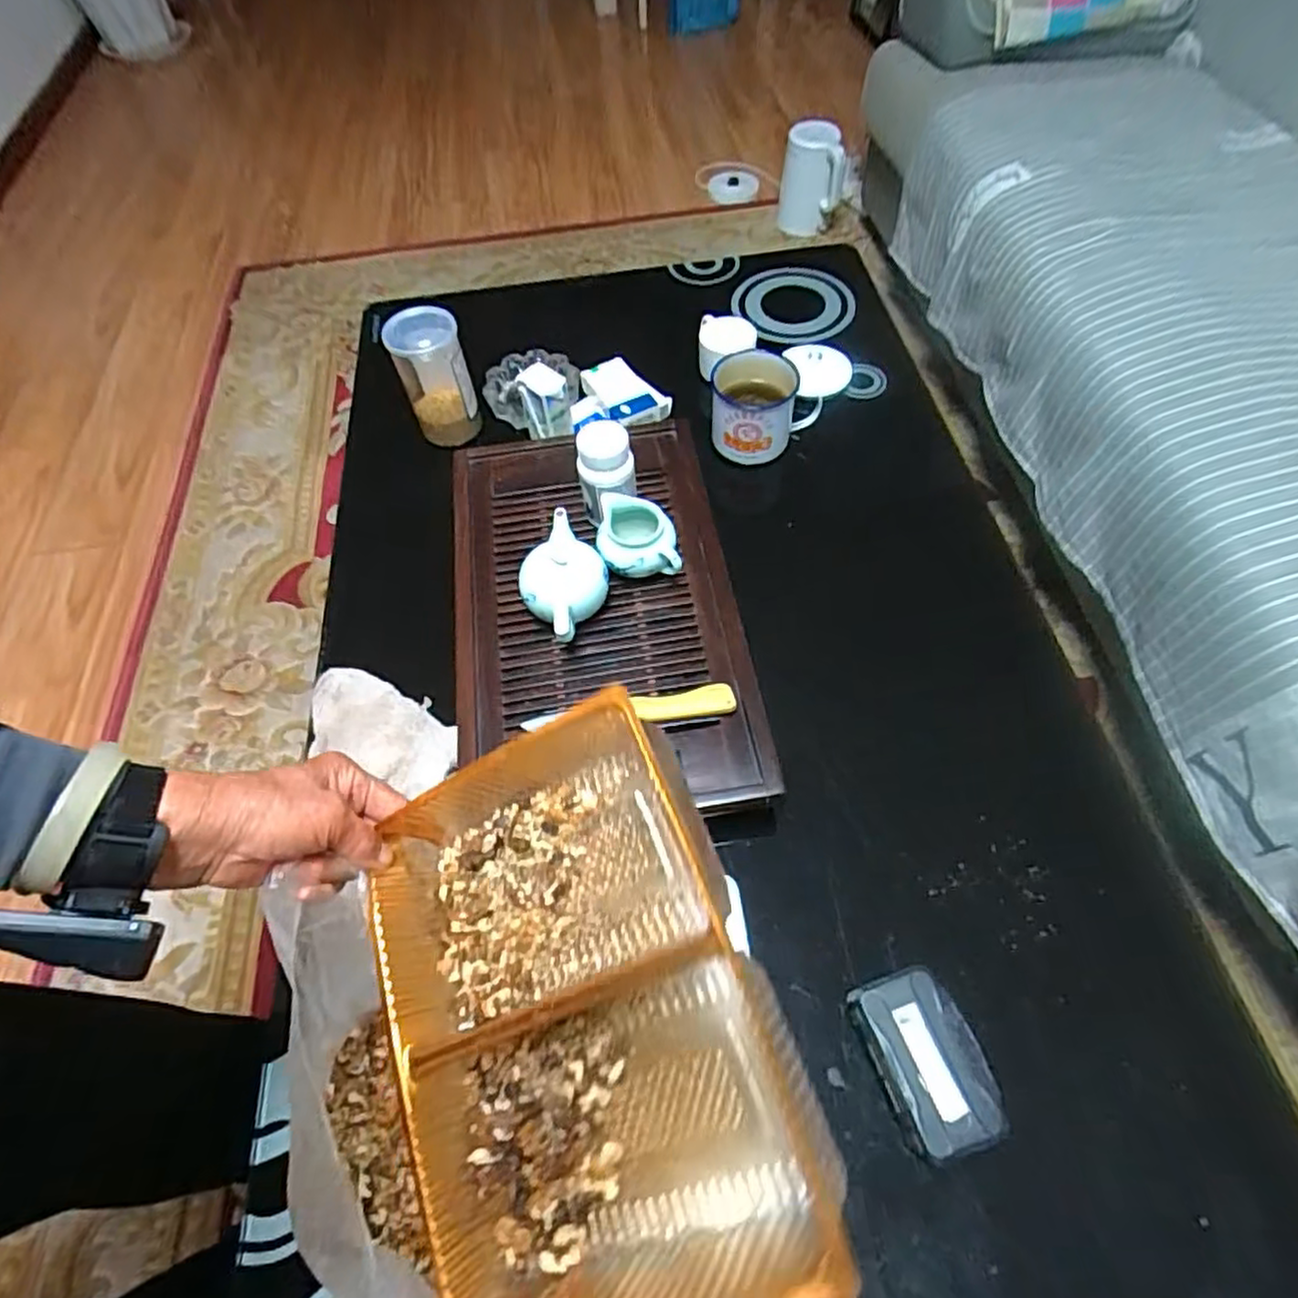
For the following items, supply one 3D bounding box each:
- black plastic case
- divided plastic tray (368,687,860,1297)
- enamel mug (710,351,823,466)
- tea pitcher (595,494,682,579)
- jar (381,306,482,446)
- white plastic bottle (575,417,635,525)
[{"bbox_3d":[0.217,0.318,0.548,0.081,0.022,0.122,-17,59,-7],"label":"black plastic case"},{"bbox_3d":[-0.045,0.195,0.395,0.218,0.077,0.279,-27,67,13],"label":"divided plastic tray"},{"bbox_3d":[0.143,-0.299,0.890,0.132,0.093,0.106,9,59,9],"label":"enamel mug"},{"bbox_3d":[-0.012,-0.110,0.741,0.087,0.066,0.078,-4,58,1],"label":"tea pitcher"},{"bbox_3d":[-0.275,-0.348,0.907,0.083,0.147,0.092,-20,59,-9],"label":"jar"},{"bbox_3d":[-0.045,-0.179,0.752,0.060,0.113,0.066,-8,58,-1],"label":"white plastic bottle"}]

